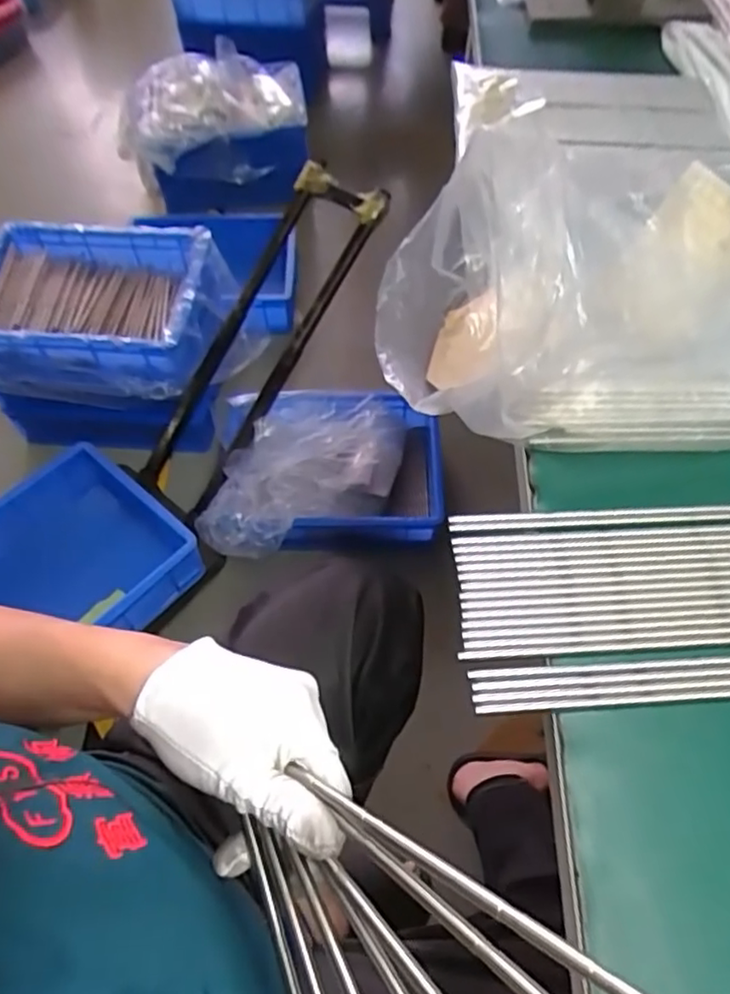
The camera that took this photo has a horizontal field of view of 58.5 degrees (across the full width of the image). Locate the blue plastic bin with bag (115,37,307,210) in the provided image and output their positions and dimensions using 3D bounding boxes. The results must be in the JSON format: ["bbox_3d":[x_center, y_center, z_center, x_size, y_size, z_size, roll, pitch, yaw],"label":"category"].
[{"bbox_3d":[-0.336,-0.832,1.511,0.411,0.263,0.262,-13,60,-7],"label":"blue plastic bin with bag"}]

